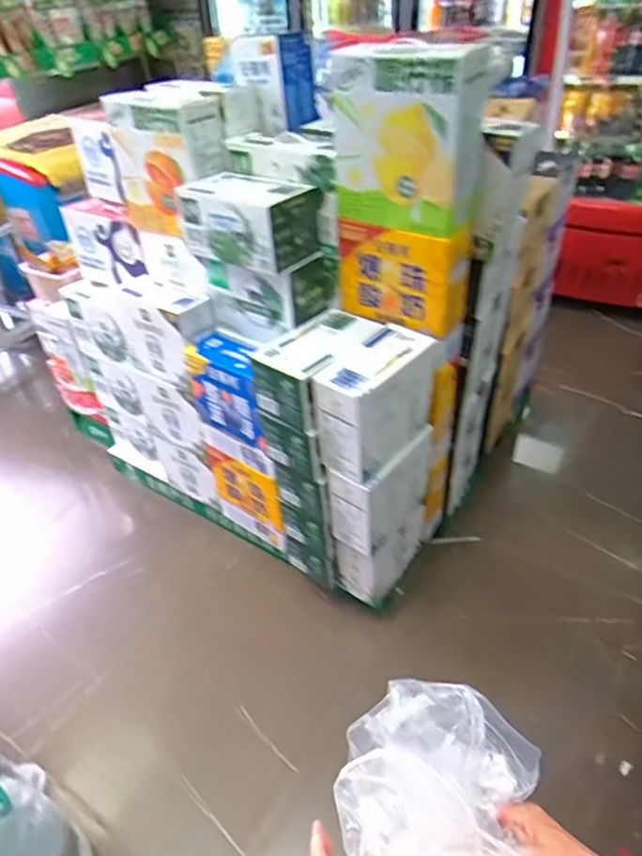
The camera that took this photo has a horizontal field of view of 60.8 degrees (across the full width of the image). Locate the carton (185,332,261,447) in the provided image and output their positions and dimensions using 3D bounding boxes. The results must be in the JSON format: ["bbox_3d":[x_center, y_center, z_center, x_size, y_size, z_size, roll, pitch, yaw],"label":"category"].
[{"bbox_3d":[-0.219,-0.099,1.429,0.257,0.236,0.105,24,48,30],"label":"carton"}]

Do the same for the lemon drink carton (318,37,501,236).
[{"bbox_3d":[0.147,-0.526,0.994,0.273,0.294,0.116,29,51,34],"label":"lemon drink carton"}]

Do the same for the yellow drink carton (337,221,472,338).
[{"bbox_3d":[0.174,-0.336,1.177,0.264,0.205,0.104,21,46,27],"label":"yellow drink carton"}]

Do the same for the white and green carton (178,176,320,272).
[{"bbox_3d":[-0.161,-0.469,1.232,0.293,0.165,0.176,25,48,30],"label":"white and green carton"}]

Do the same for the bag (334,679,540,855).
[{"bbox_3d":[0.095,0.287,0.408,0.156,0.074,0.180,1,40,6],"label":"bag"}]

